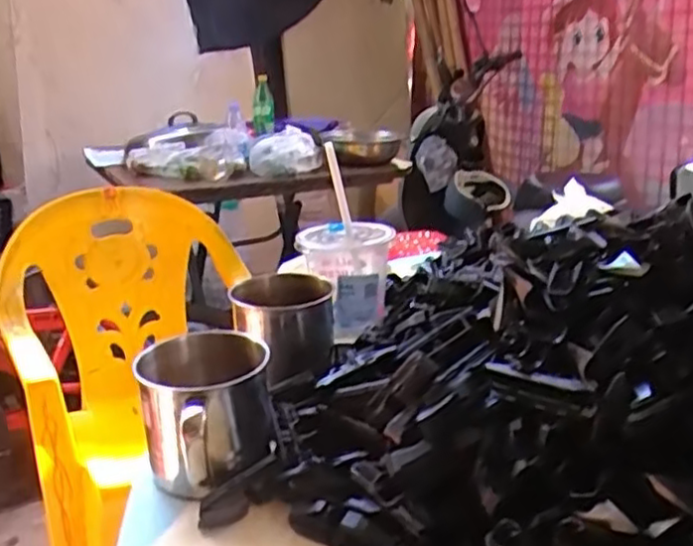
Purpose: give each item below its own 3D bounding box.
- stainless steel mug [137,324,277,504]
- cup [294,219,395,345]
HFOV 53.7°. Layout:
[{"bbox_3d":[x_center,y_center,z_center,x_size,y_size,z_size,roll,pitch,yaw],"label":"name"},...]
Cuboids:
[{"bbox_3d":[-0.098,0.104,0.493,0.089,0.086,0.111,-6,19,-12],"label":"stainless steel mug"},{"bbox_3d":[0.000,0.006,0.686,0.090,0.098,0.103,0,19,7],"label":"cup"}]

